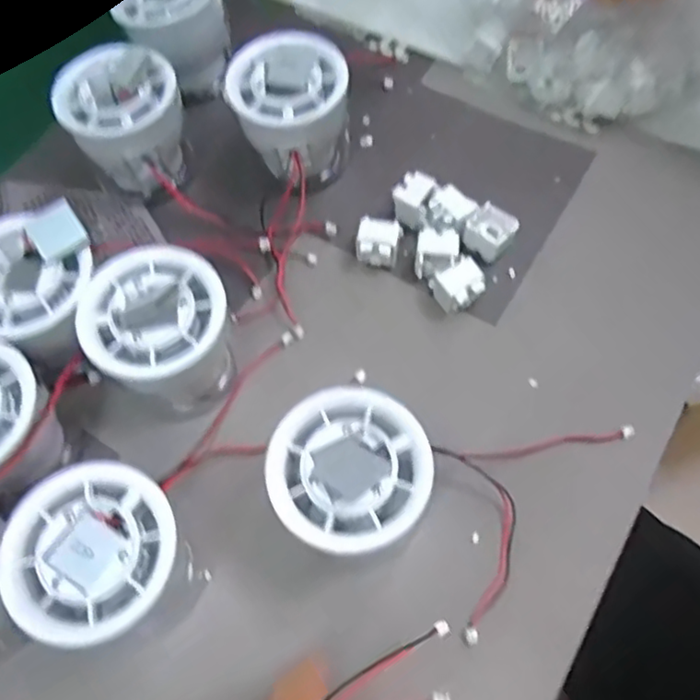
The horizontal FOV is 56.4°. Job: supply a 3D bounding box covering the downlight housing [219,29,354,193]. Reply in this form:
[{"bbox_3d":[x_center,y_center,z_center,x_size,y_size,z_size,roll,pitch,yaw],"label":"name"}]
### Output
[{"bbox_3d":[-0.029,-0.116,0.329,0.056,0.054,0.060,-1,63,3],"label":"downlight housing"}]

